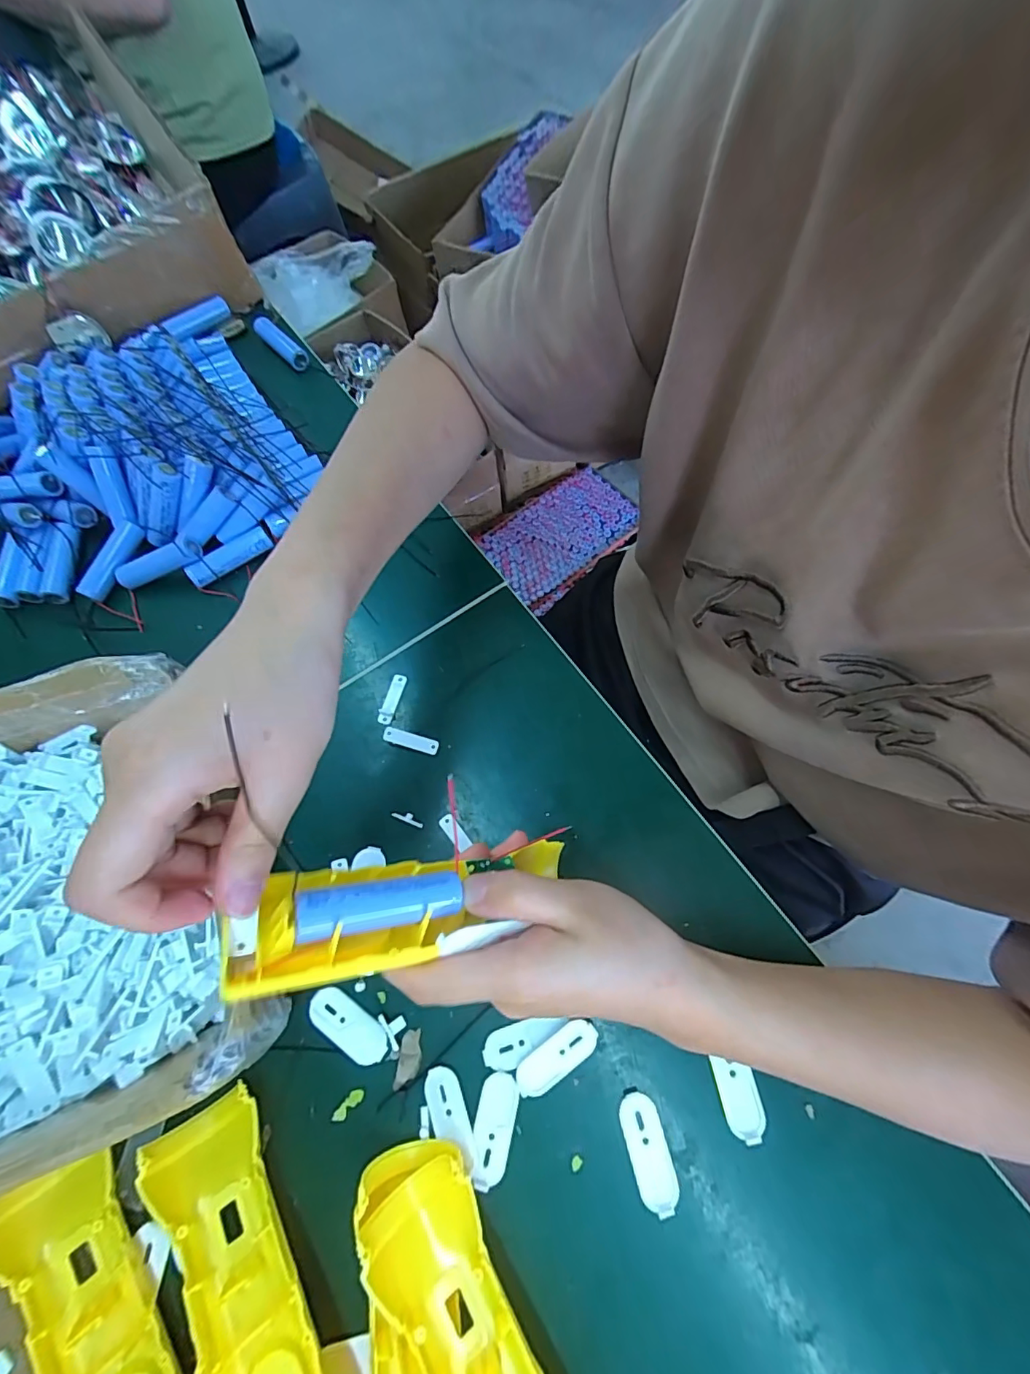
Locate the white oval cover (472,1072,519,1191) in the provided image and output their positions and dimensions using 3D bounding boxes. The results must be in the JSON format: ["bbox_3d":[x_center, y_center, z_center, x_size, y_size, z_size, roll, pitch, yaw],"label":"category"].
[{"bbox_3d":[-0.011,0.233,0.264,0.020,0.004,0.049,11,70,6],"label":"white oval cover"}]

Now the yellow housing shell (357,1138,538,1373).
[{"bbox_3d":[-0.009,0.298,0.219,0.049,0.042,0.178,-31,71,-9],"label":"yellow housing shell"}]

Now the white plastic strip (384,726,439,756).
[{"bbox_3d":[-0.070,0.036,0.340,0.038,0.004,0.011,14,71,7],"label":"white plastic strip"}]

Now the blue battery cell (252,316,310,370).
[{"bbox_3d":[-0.224,-0.328,0.478,0.019,0.013,0.075,-41,73,-12],"label":"blue battery cell"}]

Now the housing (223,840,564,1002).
[{"bbox_3d":[-0.036,0.091,0.218,0.155,0.030,0.044,-1,63,-34],"label":"housing"}]

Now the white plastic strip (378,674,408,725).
[{"bbox_3d":[-0.086,0.008,0.352,0.011,0.004,0.038,15,71,8],"label":"white plastic strip"}]

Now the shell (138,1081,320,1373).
[{"bbox_3d":[-0.121,0.279,0.226,0.046,0.037,0.160,-30,71,-9],"label":"shell"}]

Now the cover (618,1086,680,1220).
[{"bbox_3d":[0.070,0.241,0.261,0.020,0.004,0.053,-14,69,-3],"label":"cover"}]

